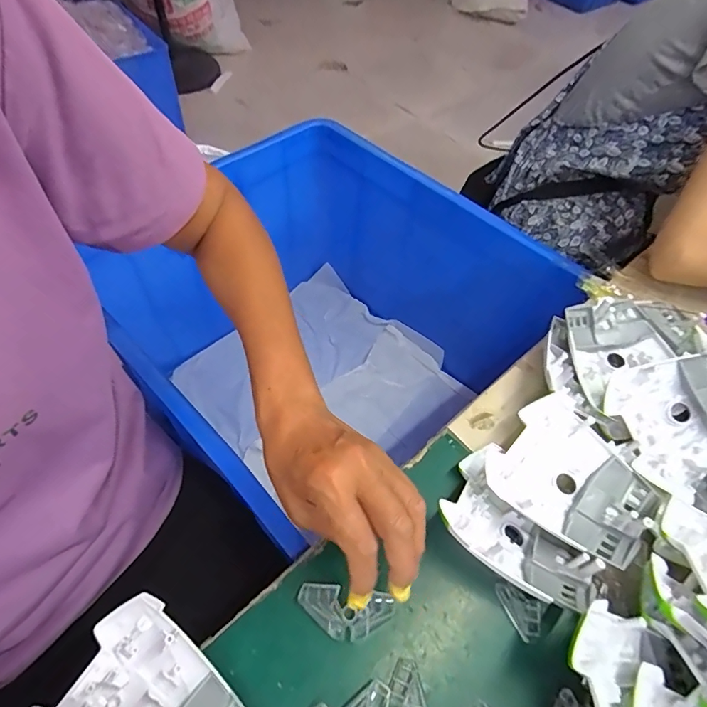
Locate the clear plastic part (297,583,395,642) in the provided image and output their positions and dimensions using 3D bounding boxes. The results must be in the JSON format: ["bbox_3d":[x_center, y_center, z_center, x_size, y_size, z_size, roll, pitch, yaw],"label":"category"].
[{"bbox_3d":[-0.006,0.171,0.291,0.062,0.011,0.029,12,55,0],"label":"clear plastic part"}]

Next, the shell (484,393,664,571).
[{"bbox_3d":[0.161,0.095,0.329,0.109,0.030,0.088,41,62,20],"label":"shell"}]

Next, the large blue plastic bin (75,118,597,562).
[{"bbox_3d":[-0.065,-0.023,0.693,0.517,0.338,0.491,40,62,20],"label":"large blue plastic bin"}]

